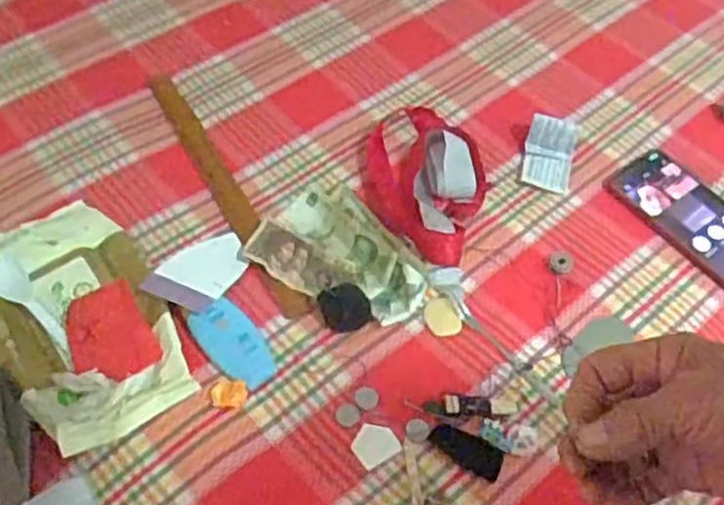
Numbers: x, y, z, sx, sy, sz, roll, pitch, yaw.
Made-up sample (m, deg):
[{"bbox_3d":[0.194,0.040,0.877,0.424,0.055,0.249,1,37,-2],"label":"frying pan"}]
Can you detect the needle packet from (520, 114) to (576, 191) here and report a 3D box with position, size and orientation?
[{"bbox_3d":[0.185,-0.101,0.757,0.047,0.020,0.086,14,55,5],"label":"needle packet"}]

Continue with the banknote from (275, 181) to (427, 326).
[{"bbox_3d":[-0.007,-0.012,0.676,0.067,0.023,0.162,-31,63,-23],"label":"banknote"}]

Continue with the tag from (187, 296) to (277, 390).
[{"bbox_3d":[-0.104,0.073,0.616,0.045,0.007,0.079,-29,72,-29],"label":"tag"}]

